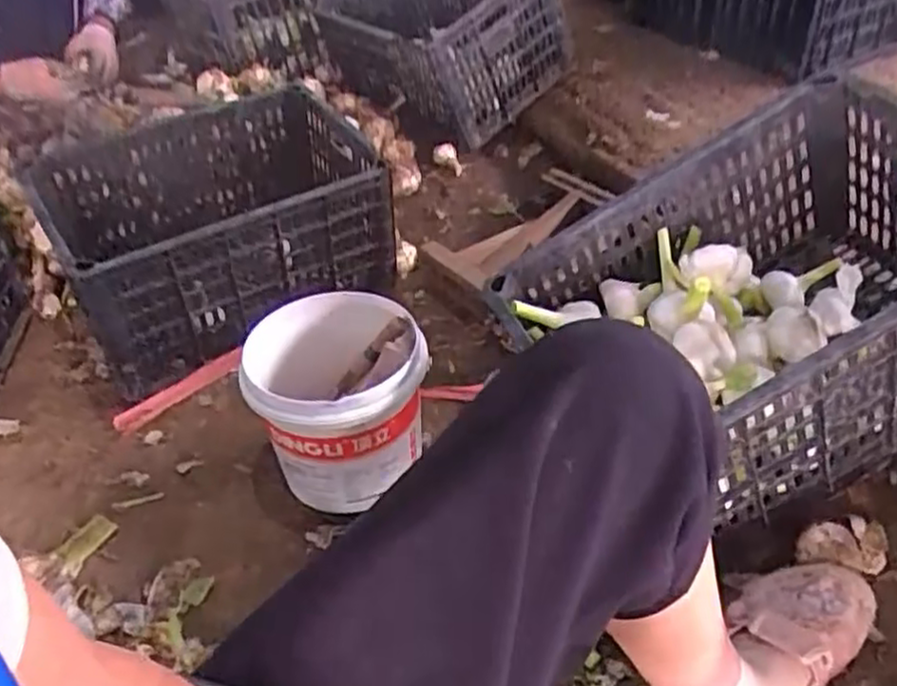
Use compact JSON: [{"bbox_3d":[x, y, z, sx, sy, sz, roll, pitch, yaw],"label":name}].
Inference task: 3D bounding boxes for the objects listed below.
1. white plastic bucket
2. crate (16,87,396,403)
[{"bbox_3d":[-0.119,0.068,0.857,0.189,0.186,0.182,-3,40,3],"label":"white plastic bucket"},{"bbox_3d":[-0.351,-0.184,1.152,0.441,0.238,0.375,-23,43,-20],"label":"crate"}]

